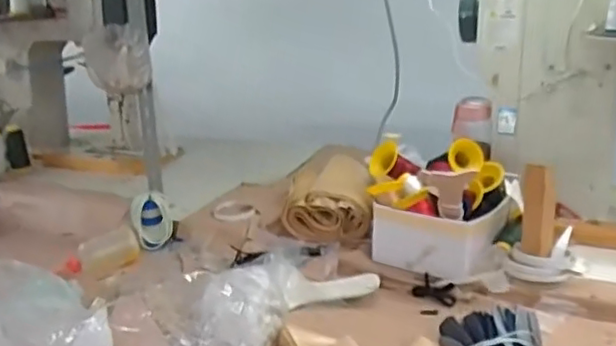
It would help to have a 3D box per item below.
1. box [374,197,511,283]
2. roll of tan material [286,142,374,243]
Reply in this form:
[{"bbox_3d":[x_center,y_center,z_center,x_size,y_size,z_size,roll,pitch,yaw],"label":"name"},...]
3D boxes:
[{"bbox_3d":[0.209,0.091,0.966,0.171,0.090,0.151,11,23,38],"label":"box"},{"bbox_3d":[0.039,0.038,1.117,0.147,0.079,0.236,-2,18,6],"label":"roll of tan material"}]

